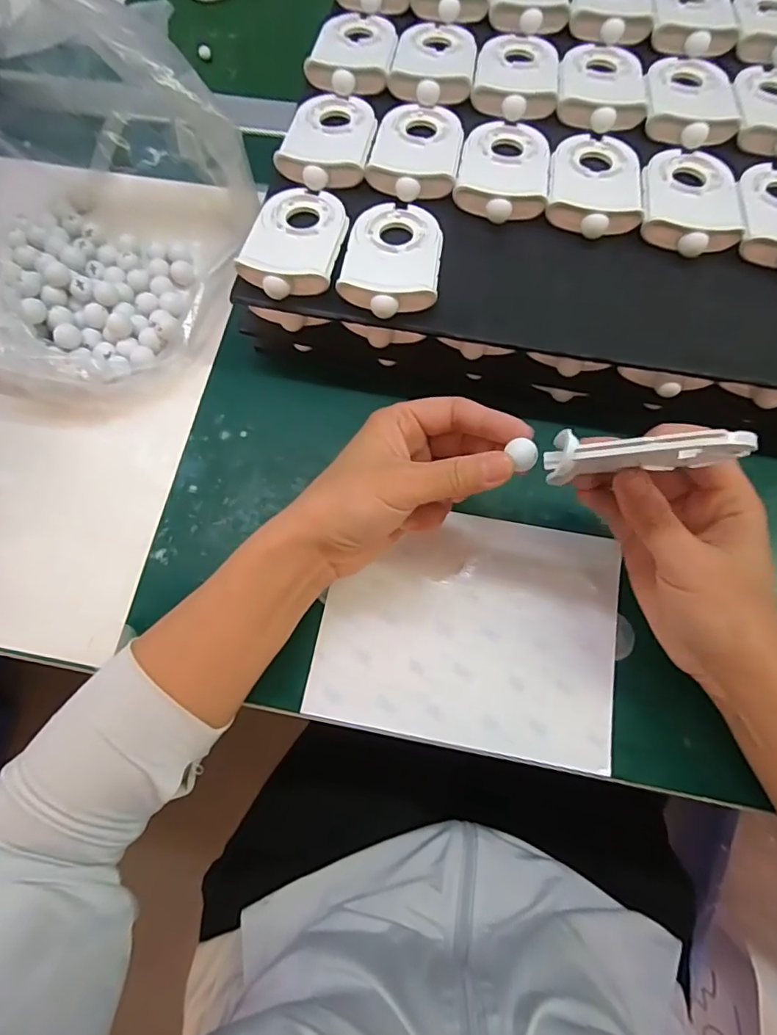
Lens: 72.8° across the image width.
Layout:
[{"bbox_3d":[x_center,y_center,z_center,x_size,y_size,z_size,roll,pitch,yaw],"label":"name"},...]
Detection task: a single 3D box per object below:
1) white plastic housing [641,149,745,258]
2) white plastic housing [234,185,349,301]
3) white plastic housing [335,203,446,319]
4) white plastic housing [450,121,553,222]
[{"bbox_3d":[0.191,-0.204,0.332,0.058,0.017,0.088,9,75,4],"label":"white plastic housing"},{"bbox_3d":[-0.057,-0.176,0.329,0.056,0.014,0.089,11,76,5],"label":"white plastic housing"},{"bbox_3d":[0.003,-0.162,0.322,0.058,0.018,0.088,5,75,3],"label":"white plastic housing"},{"bbox_3d":[0.076,-0.231,0.344,0.057,0.014,0.088,10,76,4],"label":"white plastic housing"}]

